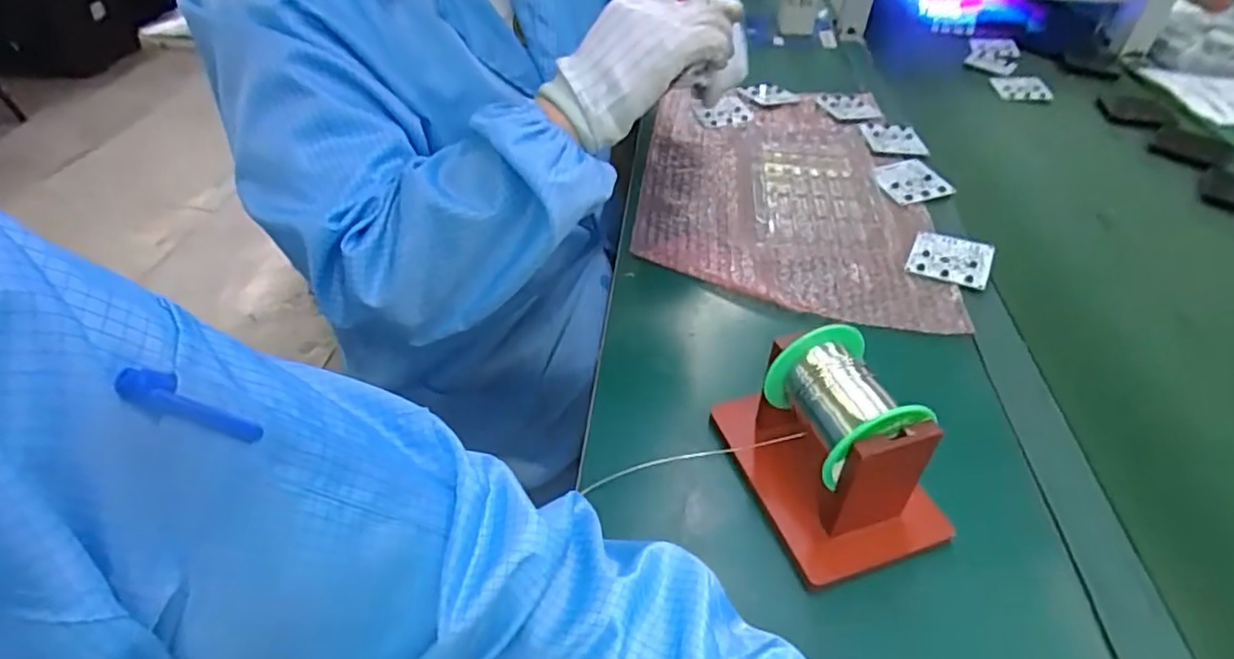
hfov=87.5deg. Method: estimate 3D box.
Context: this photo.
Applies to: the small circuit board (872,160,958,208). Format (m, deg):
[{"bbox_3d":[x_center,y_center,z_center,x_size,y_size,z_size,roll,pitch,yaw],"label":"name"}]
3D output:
[{"bbox_3d":[0.315,-0.162,0.697,0.070,0.008,0.066,-15,45,-14],"label":"small circuit board"}]

